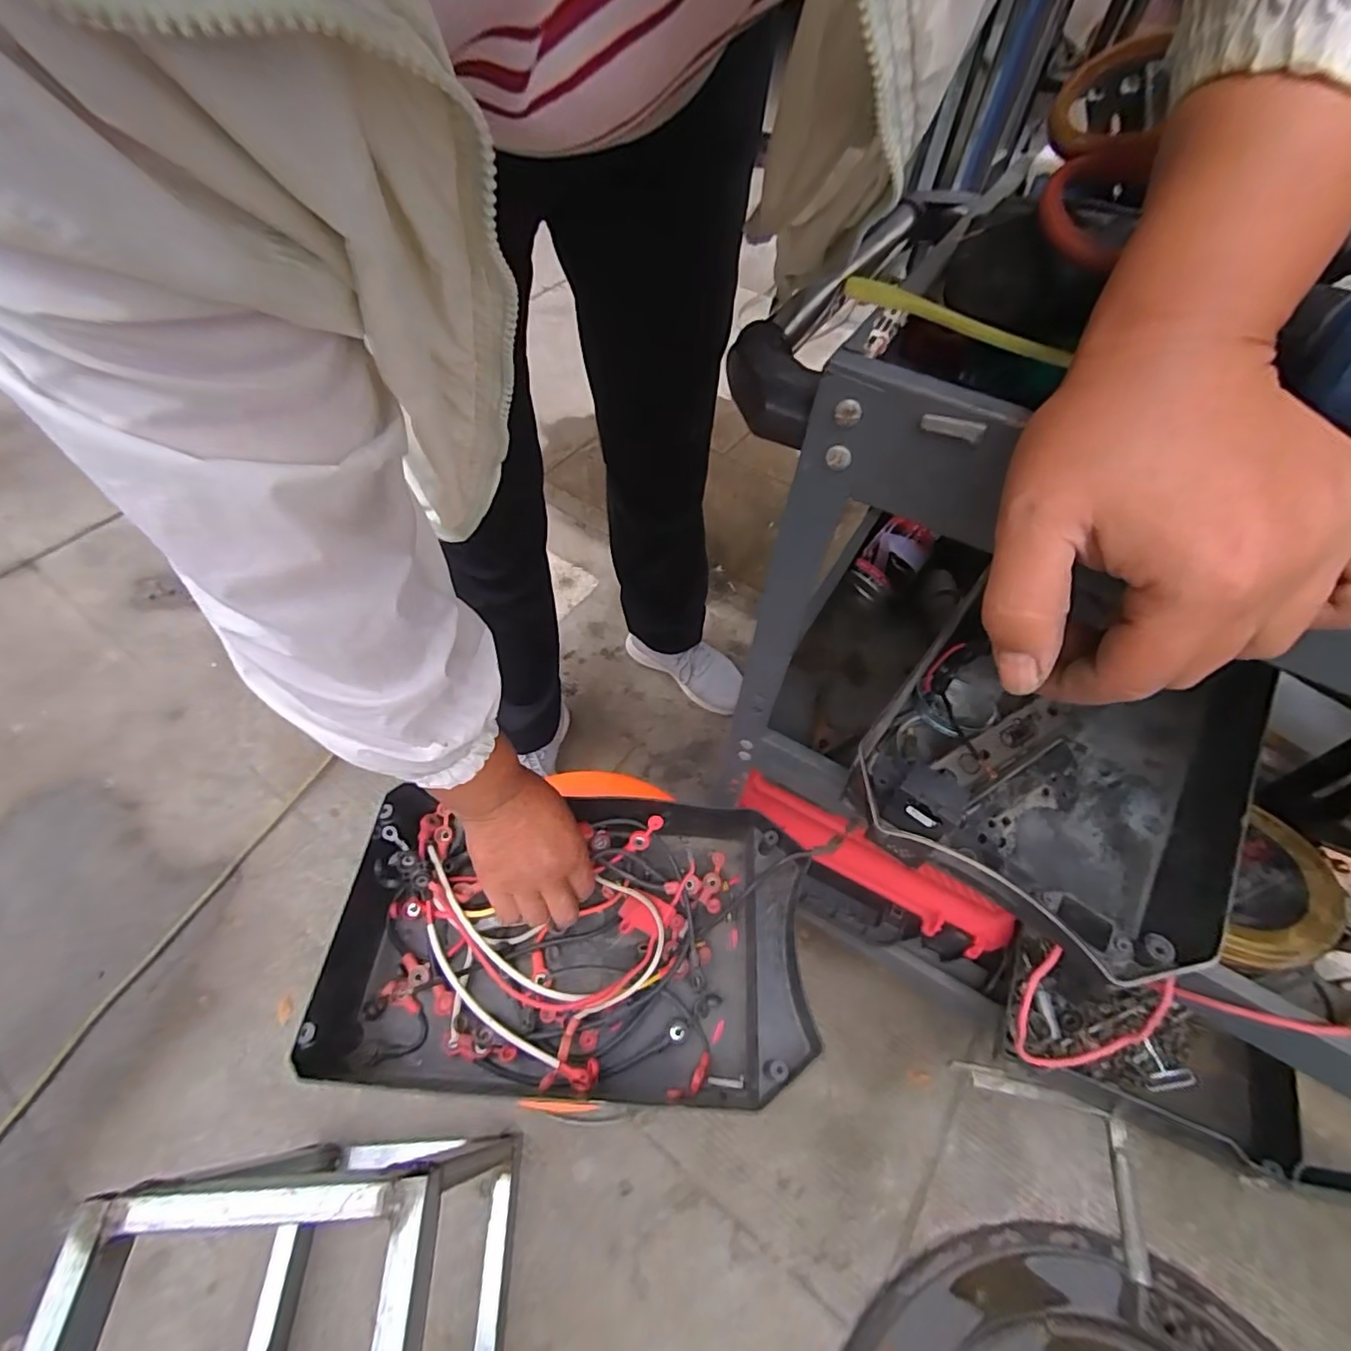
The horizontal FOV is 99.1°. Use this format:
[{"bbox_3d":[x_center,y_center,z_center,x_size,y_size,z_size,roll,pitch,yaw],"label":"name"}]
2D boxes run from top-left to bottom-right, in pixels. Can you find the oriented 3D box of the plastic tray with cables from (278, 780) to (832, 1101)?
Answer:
[{"bbox_3d":[-0.092,0.209,0.481,0.380,0.078,0.227,4,53,-2],"label":"plastic tray with cables"}]

